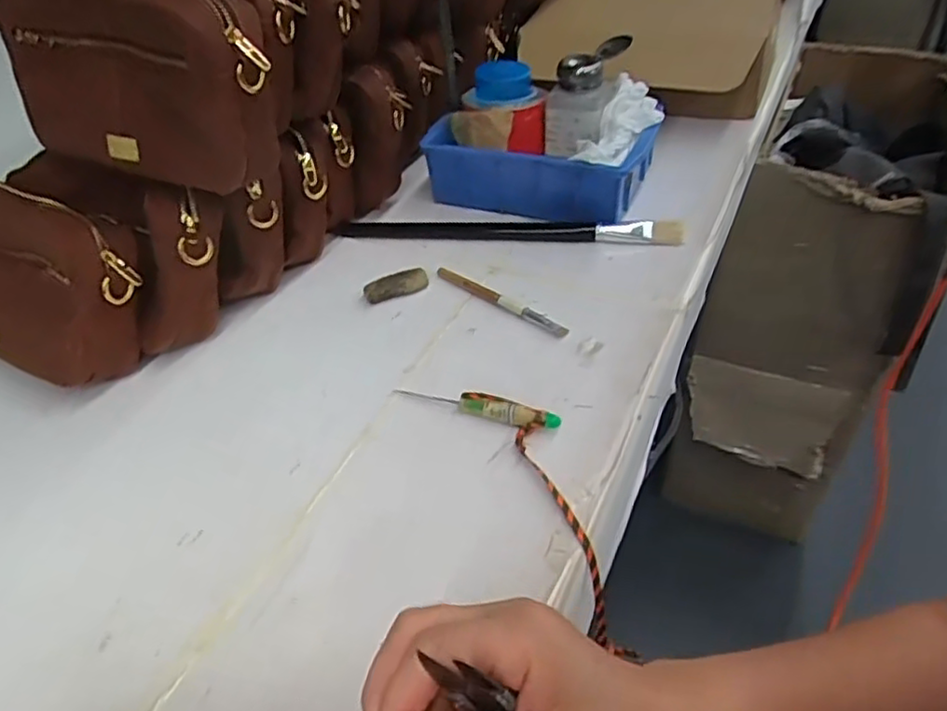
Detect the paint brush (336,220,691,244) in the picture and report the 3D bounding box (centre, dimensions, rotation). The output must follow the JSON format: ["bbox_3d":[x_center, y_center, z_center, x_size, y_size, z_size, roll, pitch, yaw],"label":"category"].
[{"bbox_3d":[0.026,-0.111,0.586,0.300,0.013,0.018,4,44,8],"label":"paint brush"}]

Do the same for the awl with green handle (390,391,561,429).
[{"bbox_3d":[0.001,0.031,0.441,0.112,0.012,0.016,15,47,20],"label":"awl with green handle"}]

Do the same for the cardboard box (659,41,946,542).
[{"bbox_3d":[0.537,-0.084,1.080,0.230,0.638,0.479,19,48,23],"label":"cardboard box"}]

